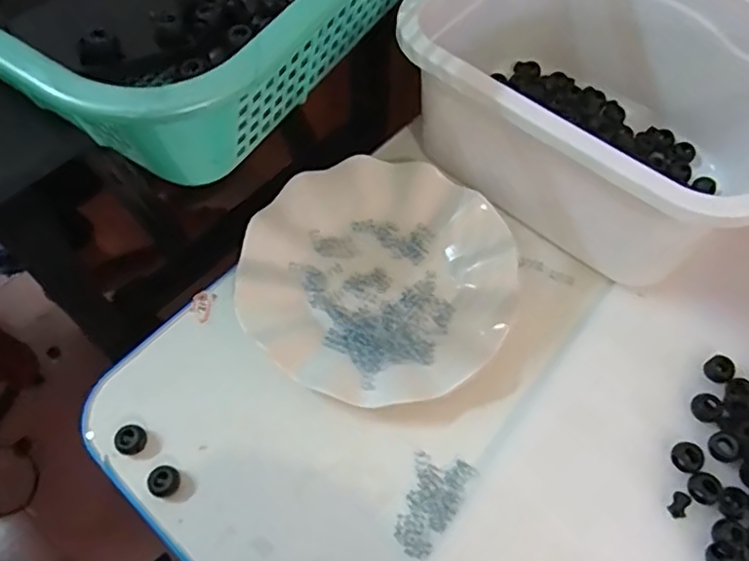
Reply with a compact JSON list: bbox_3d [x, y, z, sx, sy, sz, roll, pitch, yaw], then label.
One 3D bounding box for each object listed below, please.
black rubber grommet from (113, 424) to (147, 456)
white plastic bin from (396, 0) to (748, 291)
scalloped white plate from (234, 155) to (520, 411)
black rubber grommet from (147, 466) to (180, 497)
[{"bbox_3d":[-0.146,0.095,0.362,0.016,0.013,0.016,1,63,-2],"label":"black rubber grommet"},{"bbox_3d":[0.153,-0.127,0.422,0.241,0.124,0.183,33,66,14],"label":"white plastic bin"},{"bbox_3d":[0.003,-0.004,0.416,0.178,0.018,0.178,1,63,-2],"label":"scalloped white plate"},{"bbox_3d":[-0.123,0.119,0.355,0.016,0.012,0.017,1,63,-2],"label":"black rubber grommet"}]

